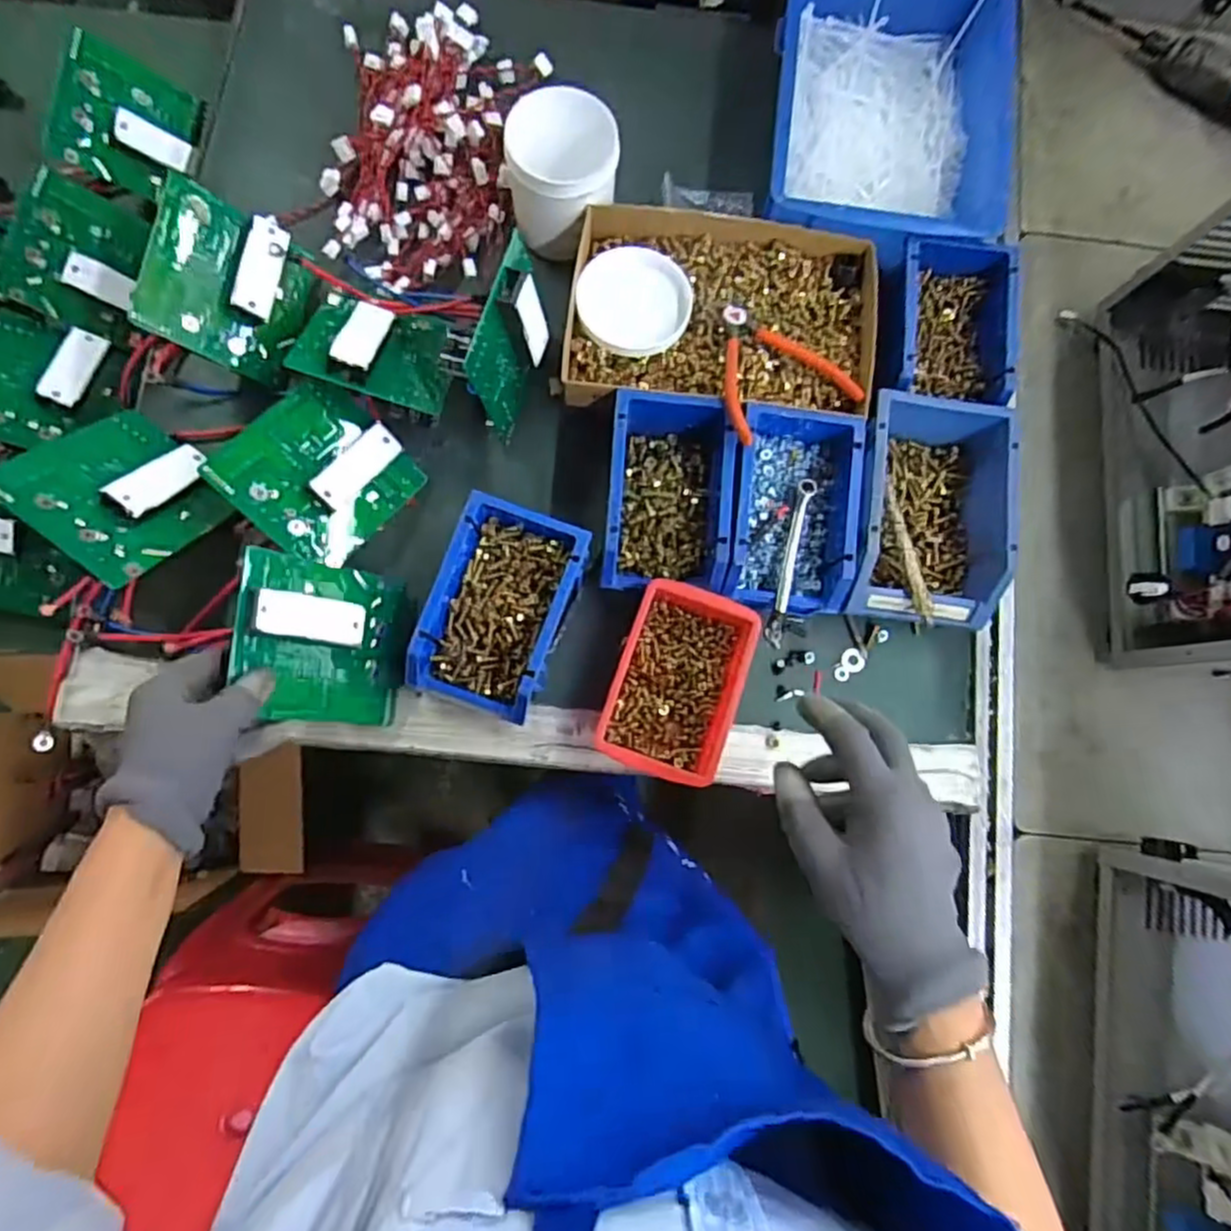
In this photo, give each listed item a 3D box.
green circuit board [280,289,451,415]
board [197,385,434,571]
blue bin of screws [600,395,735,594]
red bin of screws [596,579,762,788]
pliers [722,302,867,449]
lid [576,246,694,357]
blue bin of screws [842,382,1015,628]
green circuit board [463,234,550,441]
[{"bbox_3d":[-0.195,-0.228,0.566,0.115,0.028,0.106,13,57,-24],"label":"green circuit board"},{"bbox_3d":[-0.236,-0.114,0.546,0.118,0.021,0.127,46,73,-16],"label":"board"},{"bbox_3d":[0.045,-0.104,0.576,0.102,0.062,0.169,5,80,-2],"label":"blue bin of screws"},{"bbox_3d":[0.051,0.054,0.559,0.100,0.044,0.150,20,80,1],"label":"red bin of screws"},{"bbox_3d":[0.129,-0.213,0.572,0.119,0.033,0.120,0,81,-3],"label":"pliers"},{"bbox_3d":[0.016,-0.278,0.606,0.098,0.023,0.097,0,81,-3],"label":"lid"},{"bbox_3d":[0.266,-0.088,0.577,0.122,0.063,0.188,7,80,-2],"label":"blue bin of screws"},{"bbox_3d":[-0.083,-0.219,0.562,0.029,0.124,0.116,16,80,0],"label":"green circuit board"}]

